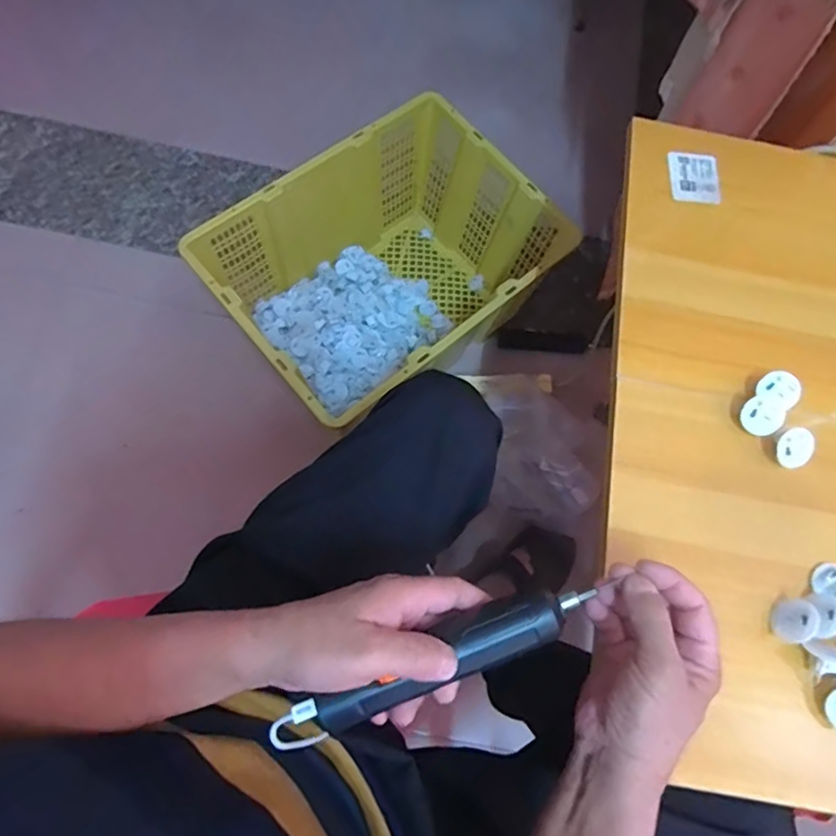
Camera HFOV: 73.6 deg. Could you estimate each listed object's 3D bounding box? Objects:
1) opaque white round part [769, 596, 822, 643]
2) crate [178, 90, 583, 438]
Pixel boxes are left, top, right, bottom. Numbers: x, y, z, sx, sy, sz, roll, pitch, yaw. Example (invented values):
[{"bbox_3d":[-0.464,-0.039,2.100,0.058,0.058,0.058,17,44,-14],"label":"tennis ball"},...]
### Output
[{"bbox_3d":[0.280,0.151,0.412,0.017,0.031,0.033,26,89,-24],"label":"opaque white round part"},{"bbox_3d":[-0.039,-0.223,0.910,0.488,0.262,0.348,-39,78,-15],"label":"crate"}]

